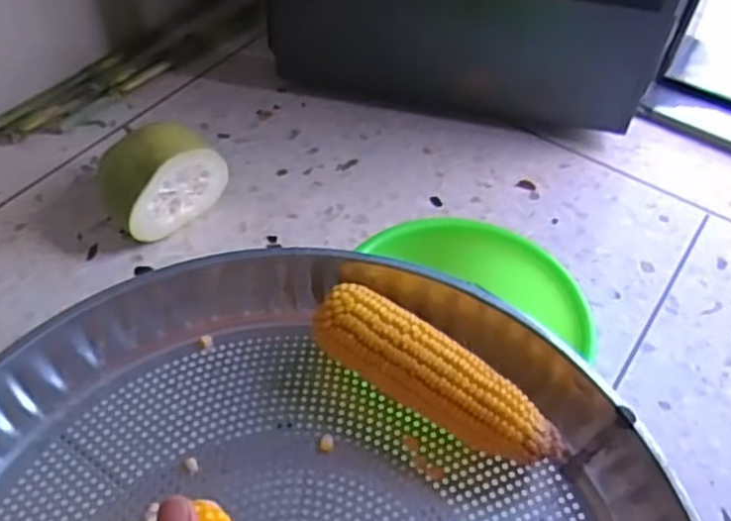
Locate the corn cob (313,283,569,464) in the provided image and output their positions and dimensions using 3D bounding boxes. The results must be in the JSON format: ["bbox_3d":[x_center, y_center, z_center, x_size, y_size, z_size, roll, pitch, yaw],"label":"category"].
[{"bbox_3d":[0.048,0.092,0.509,0.192,0.059,0.049,31,55,20],"label":"corn cob"}]

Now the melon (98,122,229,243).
[{"bbox_3d":[-0.316,-0.125,1.069,0.098,0.149,0.177,37,58,25],"label":"melon"}]

